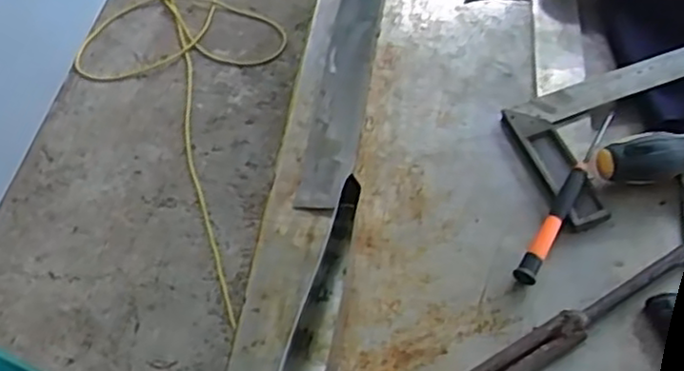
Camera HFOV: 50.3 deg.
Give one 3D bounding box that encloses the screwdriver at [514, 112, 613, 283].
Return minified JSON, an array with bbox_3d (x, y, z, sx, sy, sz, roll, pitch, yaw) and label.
[{"bbox_3d":[0.153,0.007,0.493,0.013,0.020,0.142,25,59,20],"label":"screwdriver"}]

